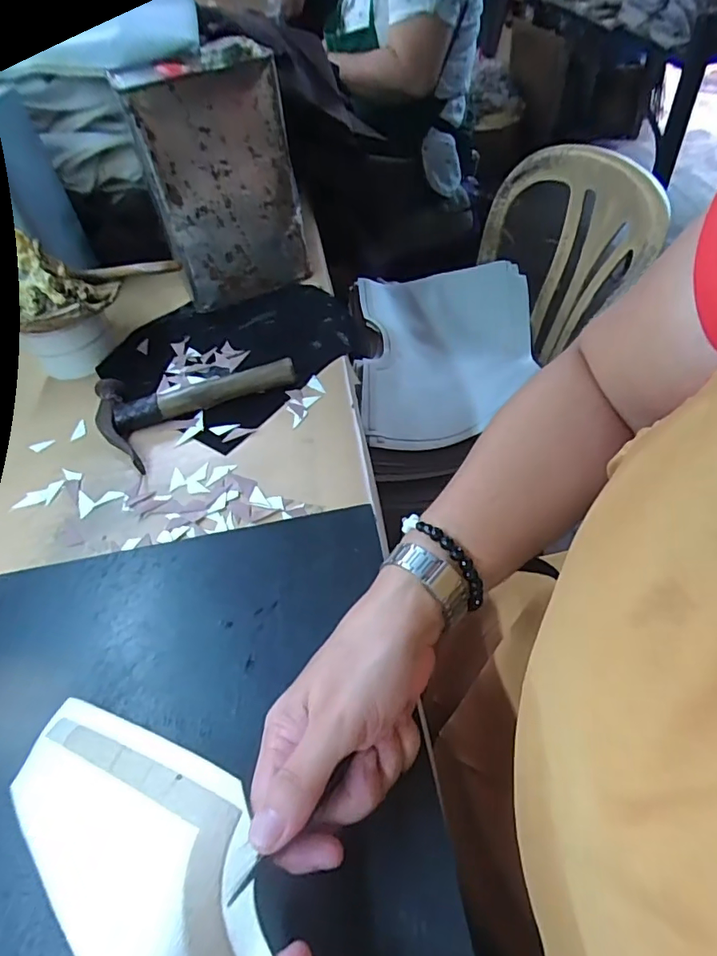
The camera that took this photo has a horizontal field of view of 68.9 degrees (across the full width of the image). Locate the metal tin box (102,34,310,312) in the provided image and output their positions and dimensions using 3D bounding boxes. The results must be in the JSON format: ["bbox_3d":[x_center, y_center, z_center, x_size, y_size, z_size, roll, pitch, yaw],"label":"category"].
[{"bbox_3d":[-0.153,-0.331,0.594,0.152,0.231,0.085,-22,51,-12],"label":"metal tin box"}]

